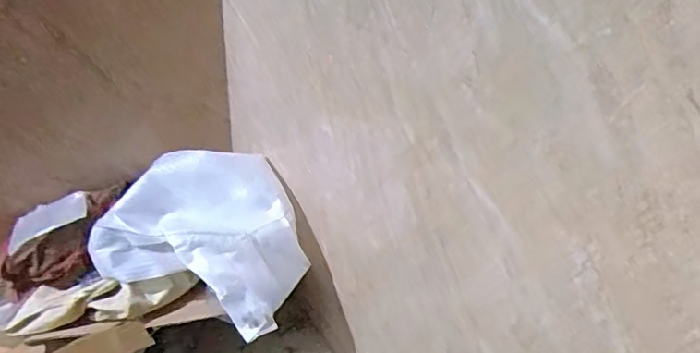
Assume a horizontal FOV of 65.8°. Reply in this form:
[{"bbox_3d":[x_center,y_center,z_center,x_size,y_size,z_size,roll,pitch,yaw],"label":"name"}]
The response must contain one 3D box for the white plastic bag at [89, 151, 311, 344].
[{"bbox_3d":[-0.232,0.087,0.939,0.343,0.146,0.249,19,37,19],"label":"white plastic bag"}]

